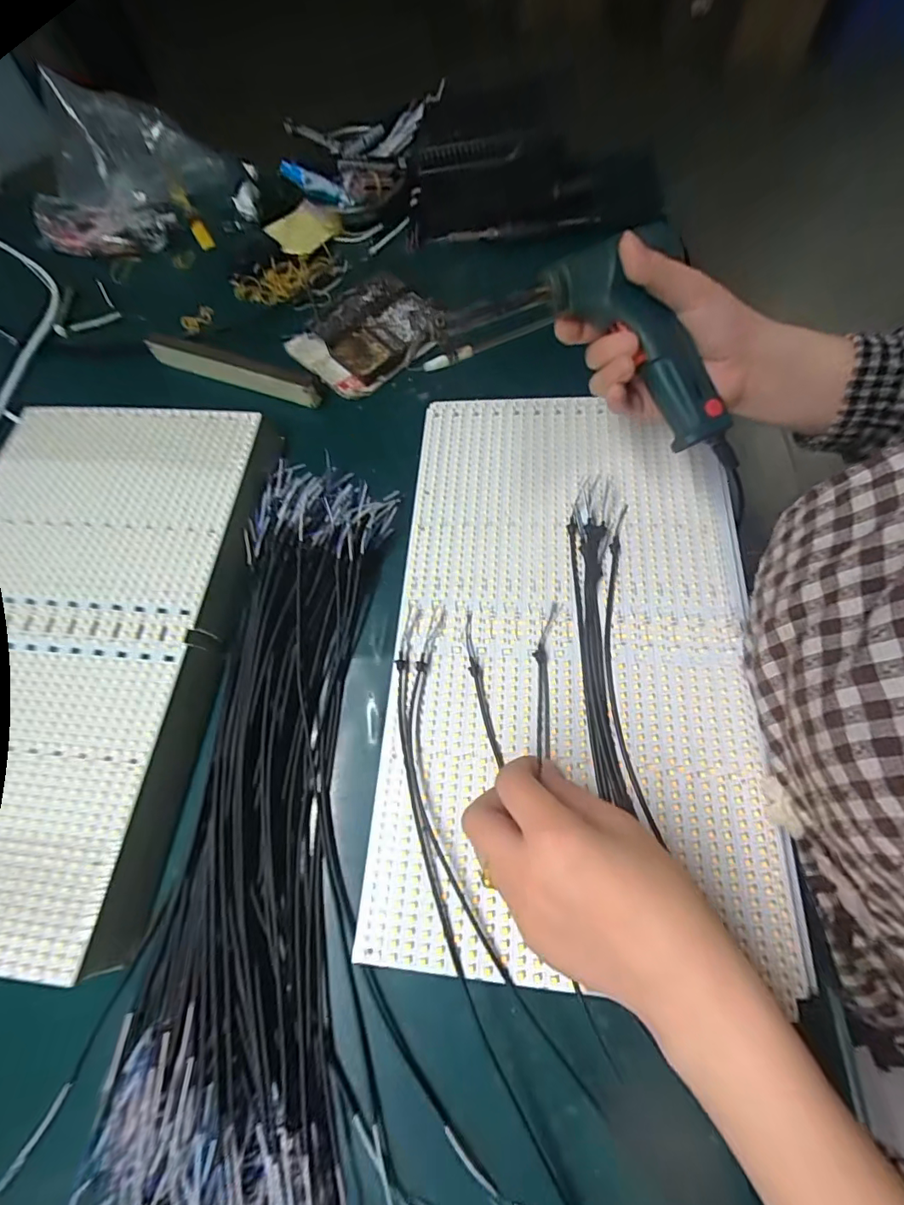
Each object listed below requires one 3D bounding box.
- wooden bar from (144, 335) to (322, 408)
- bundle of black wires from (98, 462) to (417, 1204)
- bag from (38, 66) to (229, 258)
[{"bbox_3d":[-0.220,-0.235,0.489,0.193,0.030,0.013,20,68,11],"label":"wooden bar"},{"bbox_3d":[-0.121,0.107,0.328,0.166,0.028,0.497,-6,64,3],"label":"bundle of black wires"},{"bbox_3d":[-0.414,-0.540,0.595,0.166,0.114,0.201,16,67,12],"label":"bag"}]

